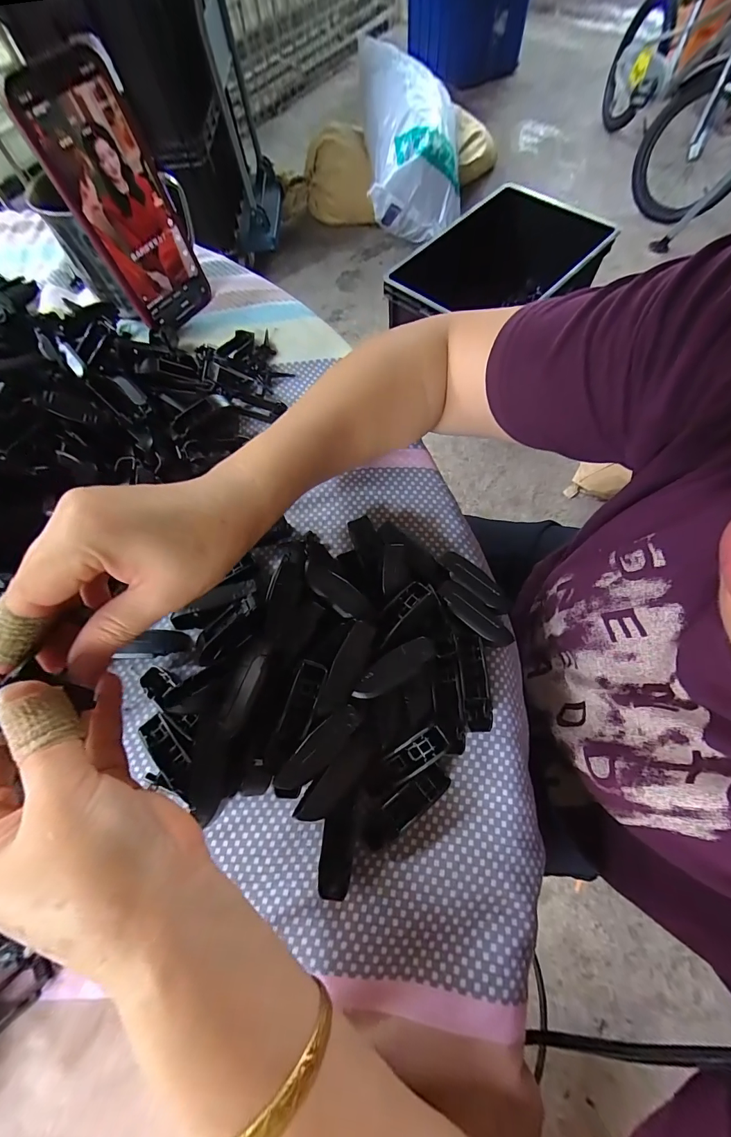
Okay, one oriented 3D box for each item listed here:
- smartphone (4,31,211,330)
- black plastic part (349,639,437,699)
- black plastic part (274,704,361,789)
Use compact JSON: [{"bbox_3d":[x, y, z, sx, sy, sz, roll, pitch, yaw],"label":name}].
[{"bbox_3d":[-0.192,-0.290,0.317,0.013,0.156,0.078,29,69,26],"label":"smartphone"},{"bbox_3d":[0.016,0.055,0.219,0.051,0.004,0.017,-29,72,-8],"label":"black plastic part"},{"bbox_3d":[-0.024,0.096,0.206,0.016,0.006,0.053,41,75,17],"label":"black plastic part"}]

